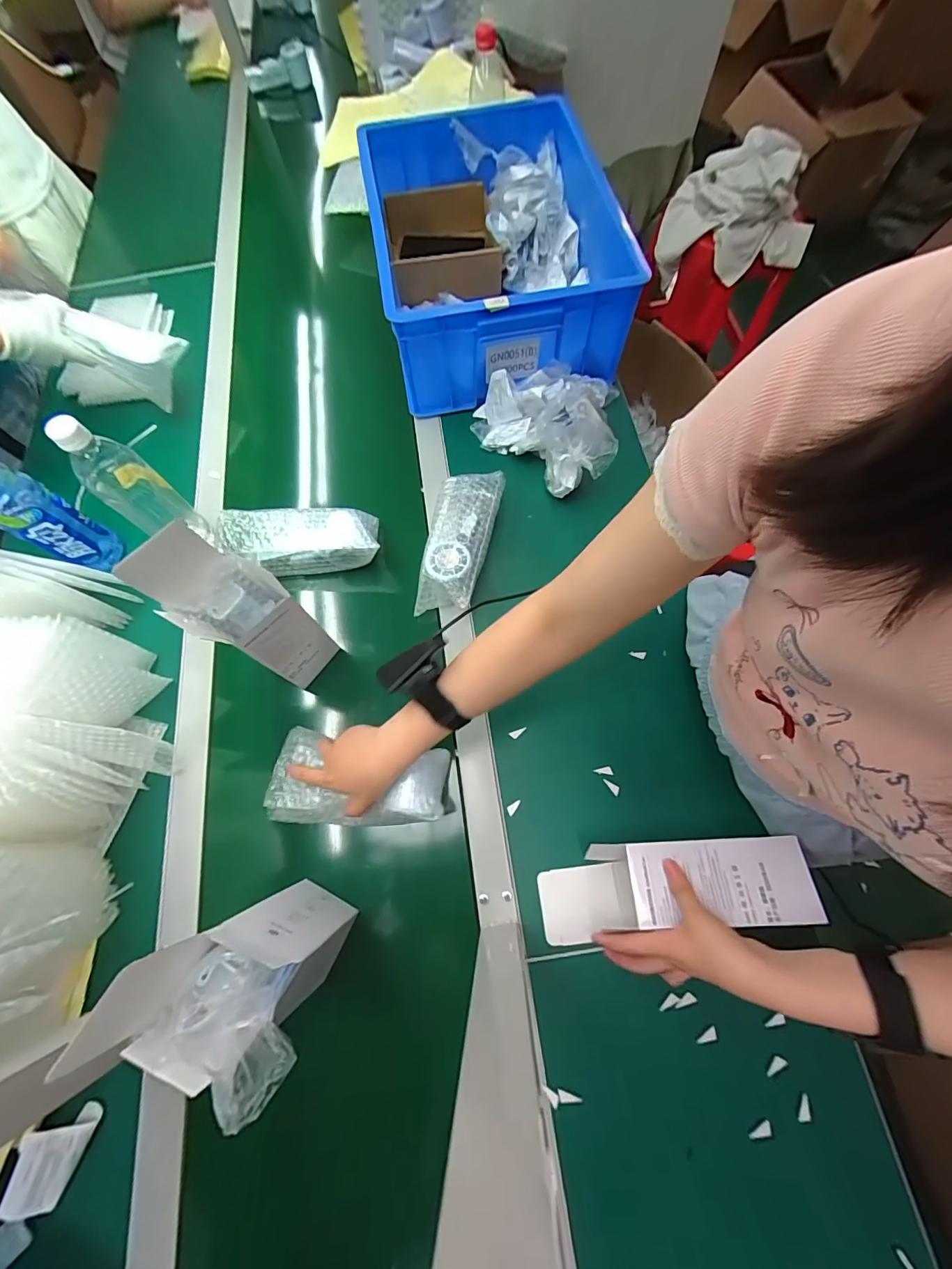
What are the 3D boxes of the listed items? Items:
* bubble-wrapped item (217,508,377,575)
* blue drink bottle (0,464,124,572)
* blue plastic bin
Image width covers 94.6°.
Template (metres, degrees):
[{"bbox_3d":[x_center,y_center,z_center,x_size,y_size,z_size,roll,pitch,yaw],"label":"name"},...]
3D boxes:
[{"bbox_3d":[-0.238,-0.129,0.602,0.205,0.061,0.074,-5,70,-1],"label":"bubble-wrapped item"},{"bbox_3d":[-0.555,-0.154,0.548,0.069,0.210,0.068,29,74,12],"label":"blue drink bottle"},{"bbox_3d":[0.031,-0.600,0.701,0.383,0.179,0.445,-7,70,0],"label":"blue plastic bin"}]

